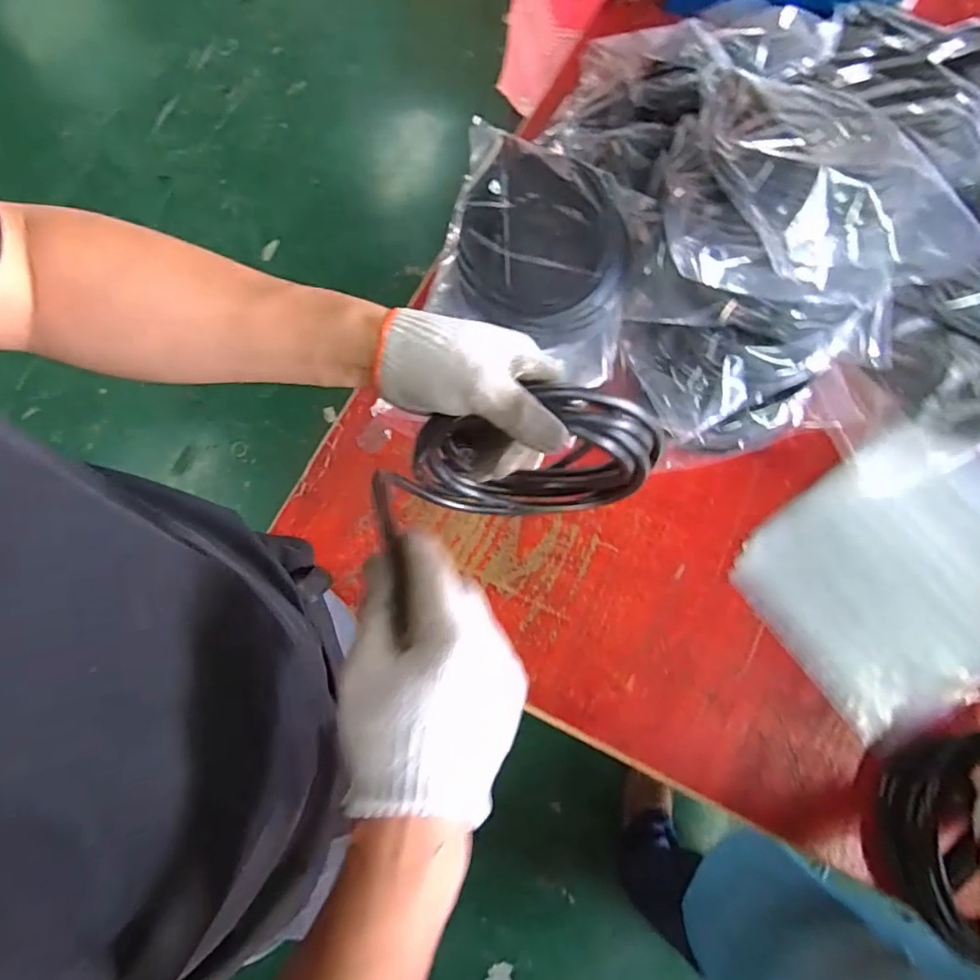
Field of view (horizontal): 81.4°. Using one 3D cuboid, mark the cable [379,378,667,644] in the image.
[{"bbox_3d":[0.039,-0.025,0.469,0.186,0.197,0.061,-7,73,-2],"label":"cable"}]

